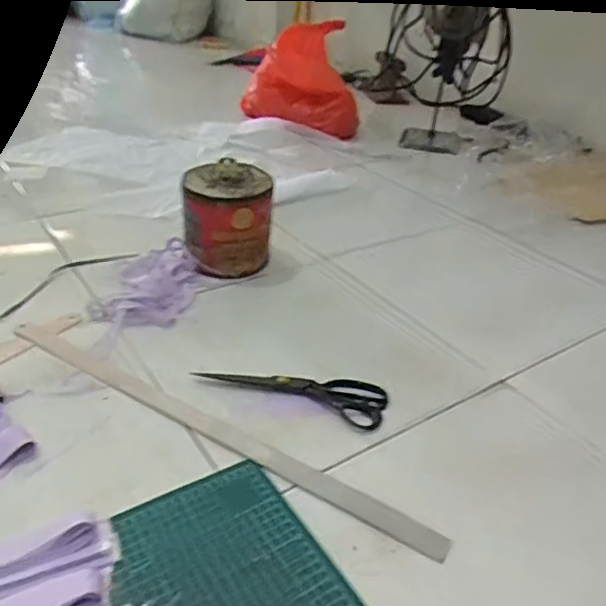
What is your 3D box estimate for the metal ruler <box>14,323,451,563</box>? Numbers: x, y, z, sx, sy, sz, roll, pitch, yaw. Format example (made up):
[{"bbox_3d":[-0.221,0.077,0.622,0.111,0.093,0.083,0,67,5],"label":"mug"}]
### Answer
[{"bbox_3d":[-0.121,0.135,0.667,0.598,0.010,0.031,20,35,23],"label":"metal ruler"}]

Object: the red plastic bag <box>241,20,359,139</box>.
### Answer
[{"bbox_3d":[-0.005,-0.630,1.627,0.328,0.312,0.150,4,32,-1],"label":"red plastic bag"}]

